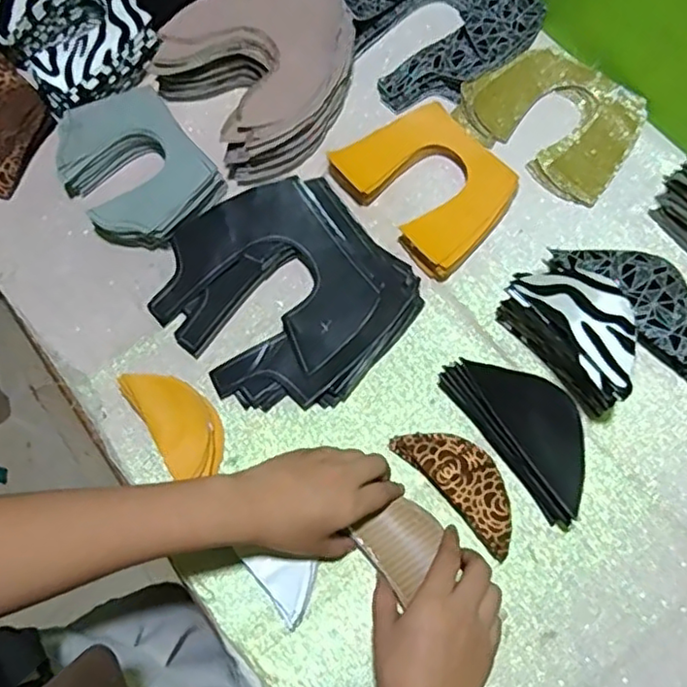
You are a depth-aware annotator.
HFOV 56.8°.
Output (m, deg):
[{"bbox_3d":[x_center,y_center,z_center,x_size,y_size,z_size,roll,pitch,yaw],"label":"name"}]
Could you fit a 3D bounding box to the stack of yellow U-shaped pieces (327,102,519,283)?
[{"bbox_3d":[0.079,-0.150,0.596,0.117,0.033,0.154,-38,74,-11],"label":"stack of yellow U-shaped pieces"}]

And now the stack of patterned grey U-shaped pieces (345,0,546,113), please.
[{"bbox_3d":[0.095,-0.341,0.663,0.182,0.045,0.180,-34,73,-10],"label":"stack of patterned grey U-shaped pieces"}]

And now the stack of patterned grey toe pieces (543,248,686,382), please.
[{"bbox_3d":[0.264,-0.043,0.563,0.156,0.025,0.076,41,76,14],"label":"stack of patterned grey toe pieces"}]

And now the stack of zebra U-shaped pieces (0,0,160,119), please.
[{"bbox_3d":[-0.273,-0.318,0.652,0.138,0.058,0.159,-37,73,-11],"label":"stack of zebra U-shaped pieces"}]

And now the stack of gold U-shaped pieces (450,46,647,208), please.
[{"bbox_3d":[0.212,-0.226,0.630,0.159,0.029,0.133,40,76,14],"label":"stack of gold U-shaped pieces"}]

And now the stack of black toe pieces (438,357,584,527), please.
[{"bbox_3d":[0.152,0.066,0.517,0.075,0.037,0.148,-35,73,-11],"label":"stack of black toe pieces"}]

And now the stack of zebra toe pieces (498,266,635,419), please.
[{"bbox_3d":[0.192,-0.009,0.518,0.063,0.087,0.121,-34,73,-10],"label":"stack of zebra toe pieces"}]

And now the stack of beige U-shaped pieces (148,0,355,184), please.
[{"bbox_3d":[-0.076,-0.272,0.631,0.179,0.057,0.174,-35,73,-10],"label":"stack of beige U-shaped pieces"}]

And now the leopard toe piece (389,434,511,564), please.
[{"bbox_3d":[0.098,0.110,0.515,0.050,0.018,0.117,-41,74,-12],"label":"leopard toe piece"}]

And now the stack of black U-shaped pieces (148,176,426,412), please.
[{"bbox_3d":[-0.055,-0.048,0.567,0.193,0.033,0.211,-40,74,-12],"label":"stack of black U-shaped pieces"}]

